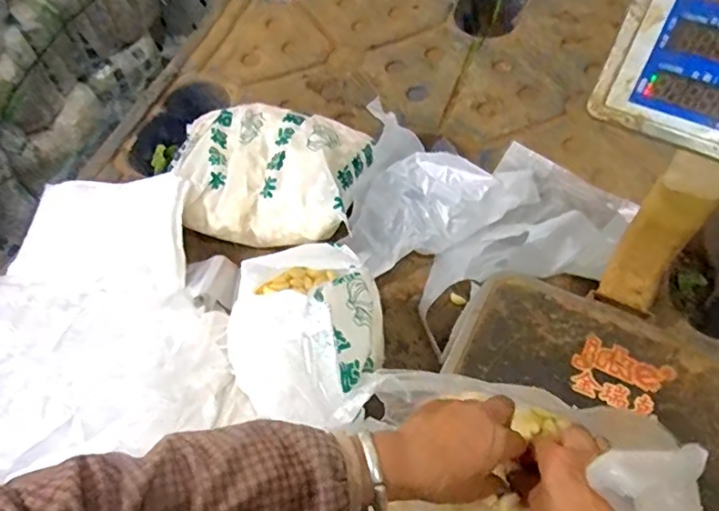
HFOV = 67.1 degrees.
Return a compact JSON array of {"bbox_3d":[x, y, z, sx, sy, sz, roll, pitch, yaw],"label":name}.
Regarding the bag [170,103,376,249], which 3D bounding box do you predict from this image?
[{"bbox_3d":[-0.134,-0.115,0.733,0.279,0.093,0.193,10,59,9],"label":"bag"}]

